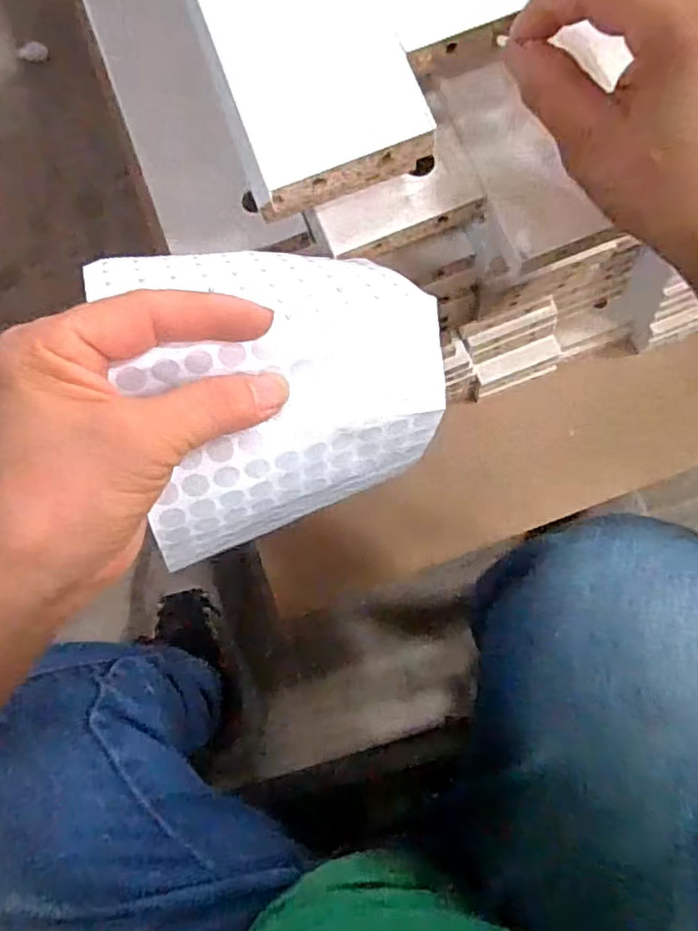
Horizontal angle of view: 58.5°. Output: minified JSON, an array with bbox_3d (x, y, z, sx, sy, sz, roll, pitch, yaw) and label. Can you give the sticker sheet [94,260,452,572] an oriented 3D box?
[{"bbox_3d":[-0.025,-0.033,0.252,0.122,0.078,0.115,-13,83,2],"label":"sticker sheet"}]

